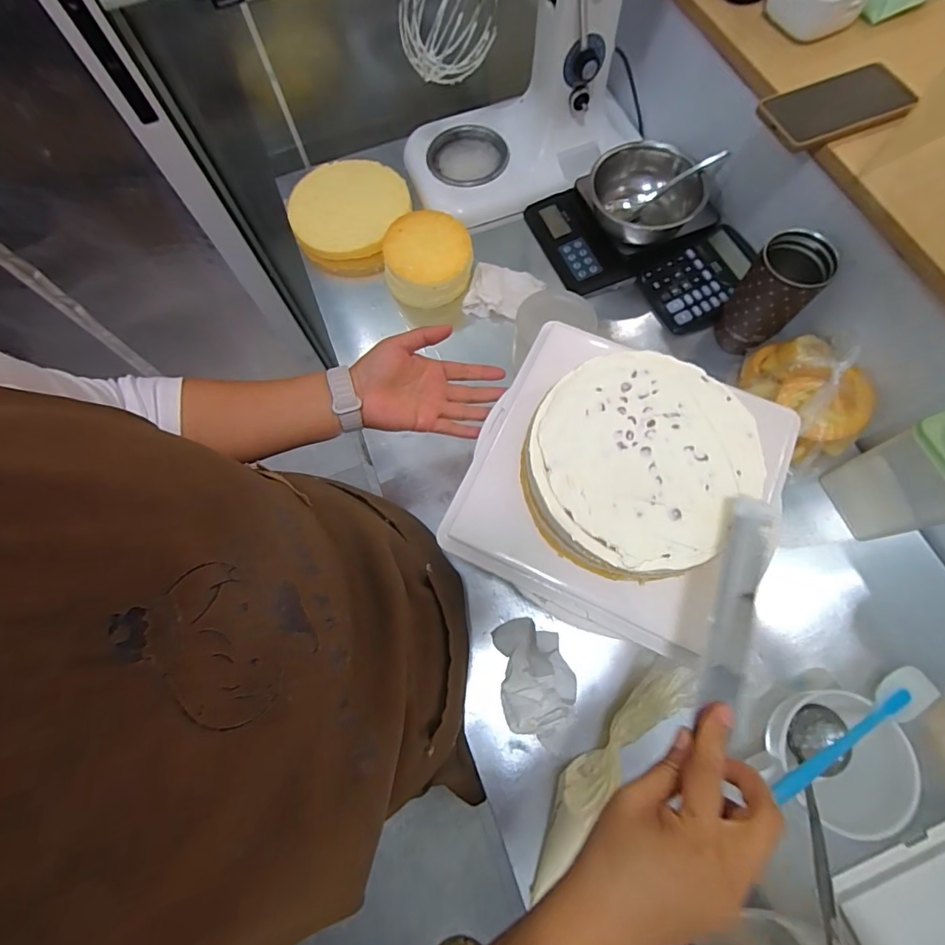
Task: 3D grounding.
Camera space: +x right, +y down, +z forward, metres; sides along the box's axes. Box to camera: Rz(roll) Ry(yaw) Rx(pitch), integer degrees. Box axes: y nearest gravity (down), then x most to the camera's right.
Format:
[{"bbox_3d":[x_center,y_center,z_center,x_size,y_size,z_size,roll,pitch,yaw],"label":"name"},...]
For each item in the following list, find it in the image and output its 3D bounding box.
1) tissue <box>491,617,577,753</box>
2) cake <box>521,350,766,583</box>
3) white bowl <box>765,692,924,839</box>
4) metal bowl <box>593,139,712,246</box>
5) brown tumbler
[{"bbox_3d":[0.070,0.223,0.502,0.081,0.038,0.121,-8,71,-1],"label":"tissue"},{"bbox_3d":[0.140,-0.006,0.413,0.173,0.077,0.189,-1,71,2],"label":"cake"},{"bbox_3d":[0.353,0.279,0.457,0.111,0.064,0.116,-1,71,2],"label":"white bowl"},{"bbox_3d":[0.242,-0.385,0.658,0.141,0.069,0.141,-1,71,2],"label":"metal bowl"},{"bbox_3d":[0.376,-0.219,0.591,0.075,0.151,0.078,-1,71,2],"label":"brown tumbler"}]

